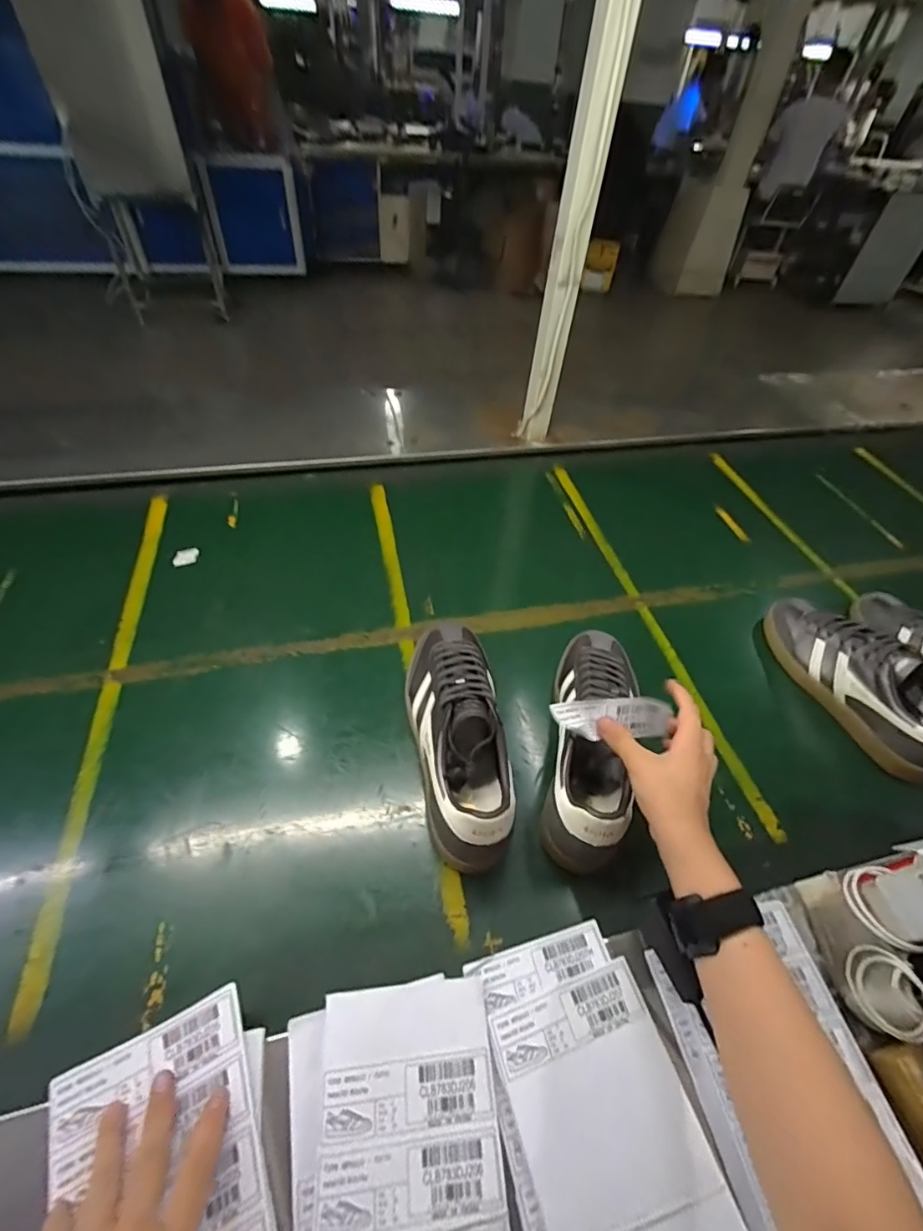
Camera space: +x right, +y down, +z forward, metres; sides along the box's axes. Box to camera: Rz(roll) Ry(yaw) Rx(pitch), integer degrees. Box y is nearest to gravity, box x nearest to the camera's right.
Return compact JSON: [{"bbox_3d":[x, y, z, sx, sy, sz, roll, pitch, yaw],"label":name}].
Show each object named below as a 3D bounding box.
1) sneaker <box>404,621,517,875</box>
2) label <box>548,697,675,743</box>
[{"bbox_3d":[-0.006,0.113,0.515,0.093,0.099,0.264,-3,50,-8],"label":"sneaker"},{"bbox_3d":[0.139,0.096,0.458,0.112,0.029,0.034,4,50,-10],"label":"label"}]

